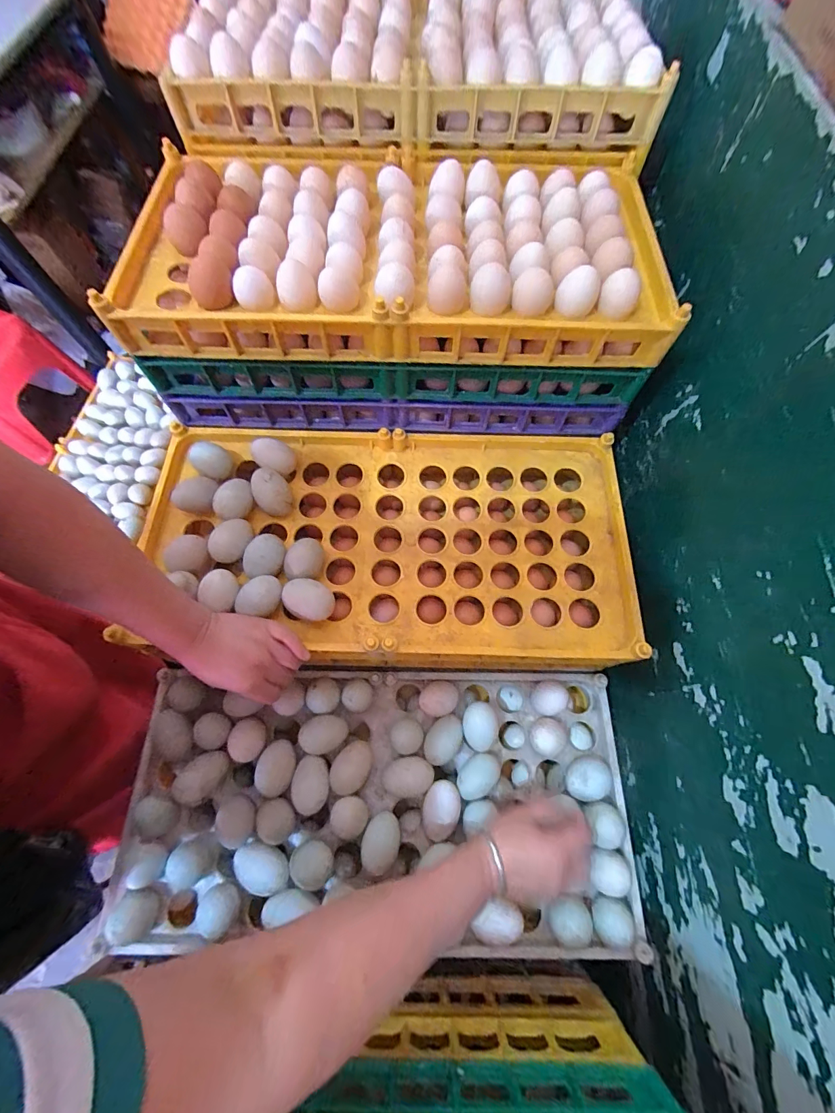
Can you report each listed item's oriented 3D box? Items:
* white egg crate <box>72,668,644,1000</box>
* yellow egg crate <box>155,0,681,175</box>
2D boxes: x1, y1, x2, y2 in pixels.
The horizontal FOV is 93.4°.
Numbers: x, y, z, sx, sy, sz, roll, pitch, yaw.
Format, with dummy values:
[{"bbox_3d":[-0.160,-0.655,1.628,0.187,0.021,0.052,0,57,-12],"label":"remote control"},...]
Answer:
[{"bbox_3d":[-0.041,0.301,0.486,0.583,0.092,0.291,-3,68,-3],"label":"white egg crate"},{"bbox_3d":[0.002,-0.644,0.506,0.591,0.092,0.313,9,69,4],"label":"yellow egg crate"}]

